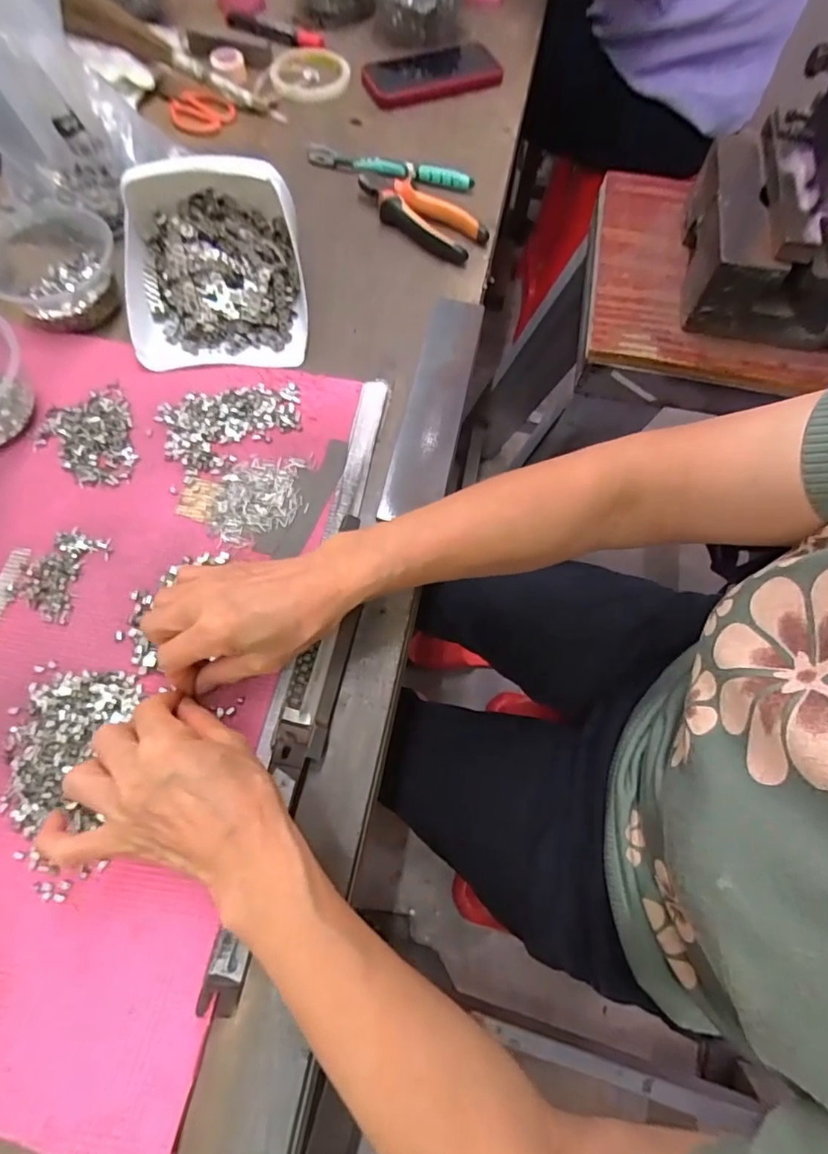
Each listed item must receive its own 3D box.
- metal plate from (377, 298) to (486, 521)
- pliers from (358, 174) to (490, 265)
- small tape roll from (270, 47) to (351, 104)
[{"bbox_3d":[0.021,-0.158,0.481,0.049,0.004,0.241,12,67,2],"label":"metal plate"},{"bbox_3d":[0.004,-0.376,0.559,0.148,0.019,0.057,38,70,12],"label":"pliers"},{"bbox_3d":[-0.128,-0.621,0.672,0.095,0.015,0.097,0,67,-1],"label":"small tape roll"}]

